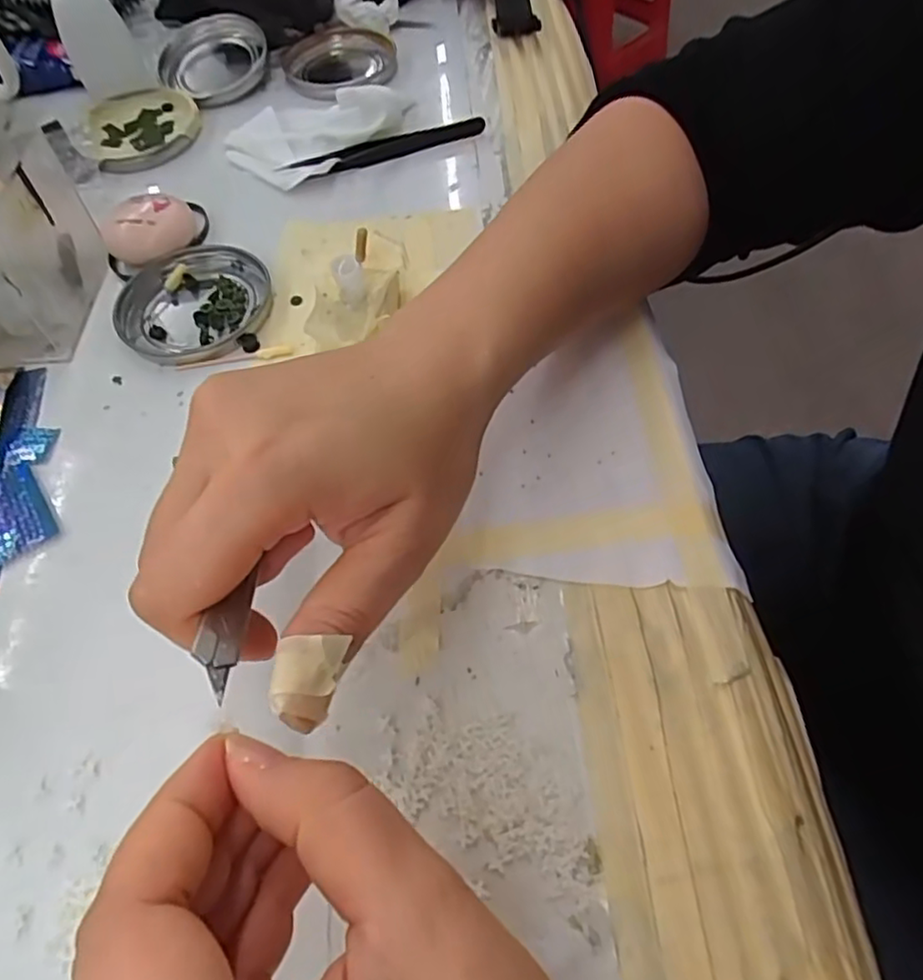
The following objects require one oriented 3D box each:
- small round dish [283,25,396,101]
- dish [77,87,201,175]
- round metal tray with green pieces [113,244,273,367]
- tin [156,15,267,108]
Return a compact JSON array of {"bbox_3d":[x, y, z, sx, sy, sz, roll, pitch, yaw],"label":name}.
[{"bbox_3d":[-0.084,-0.302,0.462,0.078,0.011,0.078,-2,58,3],"label":"small round dish"},{"bbox_3d":[-0.213,-0.241,0.434,0.074,0.012,0.086,-16,58,-5],"label":"dish"},{"bbox_3d":[-0.140,-0.097,0.342,0.079,0.009,0.077,-2,58,3],"label":"round metal tray with green pieces"},{"bbox_3d":[-0.177,-0.307,0.464,0.075,0.023,0.089,-22,59,-9],"label":"tin"}]

